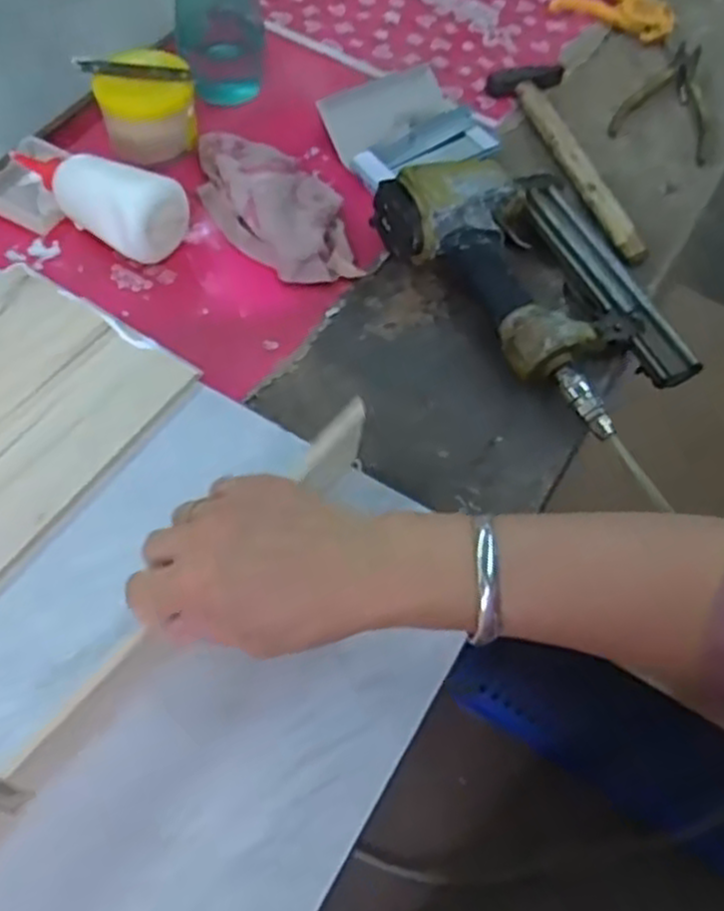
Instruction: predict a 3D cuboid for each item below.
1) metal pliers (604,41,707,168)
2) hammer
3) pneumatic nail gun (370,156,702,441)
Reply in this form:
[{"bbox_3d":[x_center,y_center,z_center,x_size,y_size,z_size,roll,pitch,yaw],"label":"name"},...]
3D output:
[{"bbox_3d":[0.295,-0.344,0.757,0.090,0.019,0.151,21,60,8],"label":"metal pliers"},{"bbox_3d":[0.200,-0.268,0.705,0.074,0.020,0.253,-18,62,-15],"label":"hammer"},{"bbox_3d":[0.144,-0.140,0.601,0.159,0.058,0.242,-33,67,-22],"label":"pneumatic nail gun"}]

